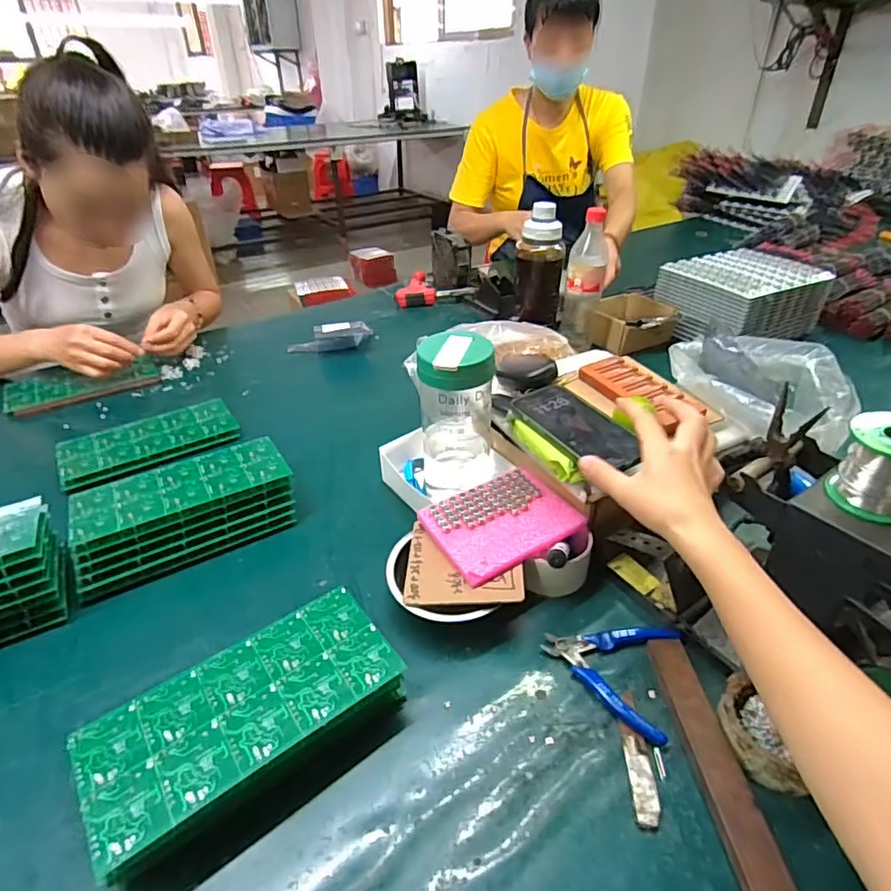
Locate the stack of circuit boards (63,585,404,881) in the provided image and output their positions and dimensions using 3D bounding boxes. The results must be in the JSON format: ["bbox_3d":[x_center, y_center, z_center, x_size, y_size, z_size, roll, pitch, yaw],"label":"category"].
[{"bbox_3d":[-0.150,0.217,0.429,0.228,0.058,0.112,-25,40,-30],"label":"stack of circuit boards"}]

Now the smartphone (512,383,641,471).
[{"bbox_3d":[0.138,-0.025,0.584,0.080,0.010,0.153,-20,37,-24],"label":"smartphone"}]

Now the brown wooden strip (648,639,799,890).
[{"bbox_3d":[0.201,0.236,0.415,0.032,0.019,0.193,-3,34,0],"label":"brown wooden strip"}]

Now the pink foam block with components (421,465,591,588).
[{"bbox_3d":[0.059,0.078,0.566,0.140,0.017,0.108,-19,37,-23],"label":"pink foam block with components"}]

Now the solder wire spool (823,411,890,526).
[{"bbox_3d":[0.351,0.017,0.437,0.062,0.072,0.067,26,43,34],"label":"solder wire spool"}]

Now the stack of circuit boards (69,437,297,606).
[{"bbox_3d":[-0.300,0.073,0.639,0.226,0.073,0.115,-20,37,-24],"label":"stack of circuit boards"}]

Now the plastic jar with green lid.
[{"bbox_3d":[0.014,-0.031,0.631,0.084,0.188,0.092,-1,34,3],"label":"plastic jar with green lid"}]

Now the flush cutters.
[{"bbox_3d":[0.143,0.192,0.485,0.109,0.018,0.105,13,37,22],"label":"flush cutters"}]

